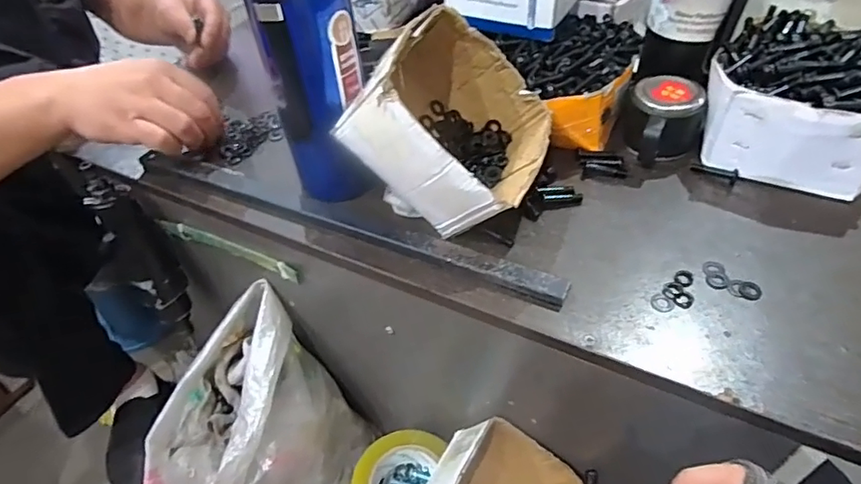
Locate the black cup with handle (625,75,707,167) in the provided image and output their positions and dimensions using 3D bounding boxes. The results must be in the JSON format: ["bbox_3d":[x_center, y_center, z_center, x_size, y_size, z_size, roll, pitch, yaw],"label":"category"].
[{"bbox_3d":[0.214,-0.108,0.488,0.066,0.055,0.070,15,49,19],"label":"black cup with handle"}]

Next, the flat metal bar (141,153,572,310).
[{"bbox_3d":[-0.096,-0.023,0.475,0.441,0.009,0.024,18,62,22],"label":"flat metal bar"}]

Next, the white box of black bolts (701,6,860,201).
[{"bbox_3d":[0.328,-0.125,0.474,0.148,0.090,0.145,20,51,23],"label":"white box of black bolts"}]

